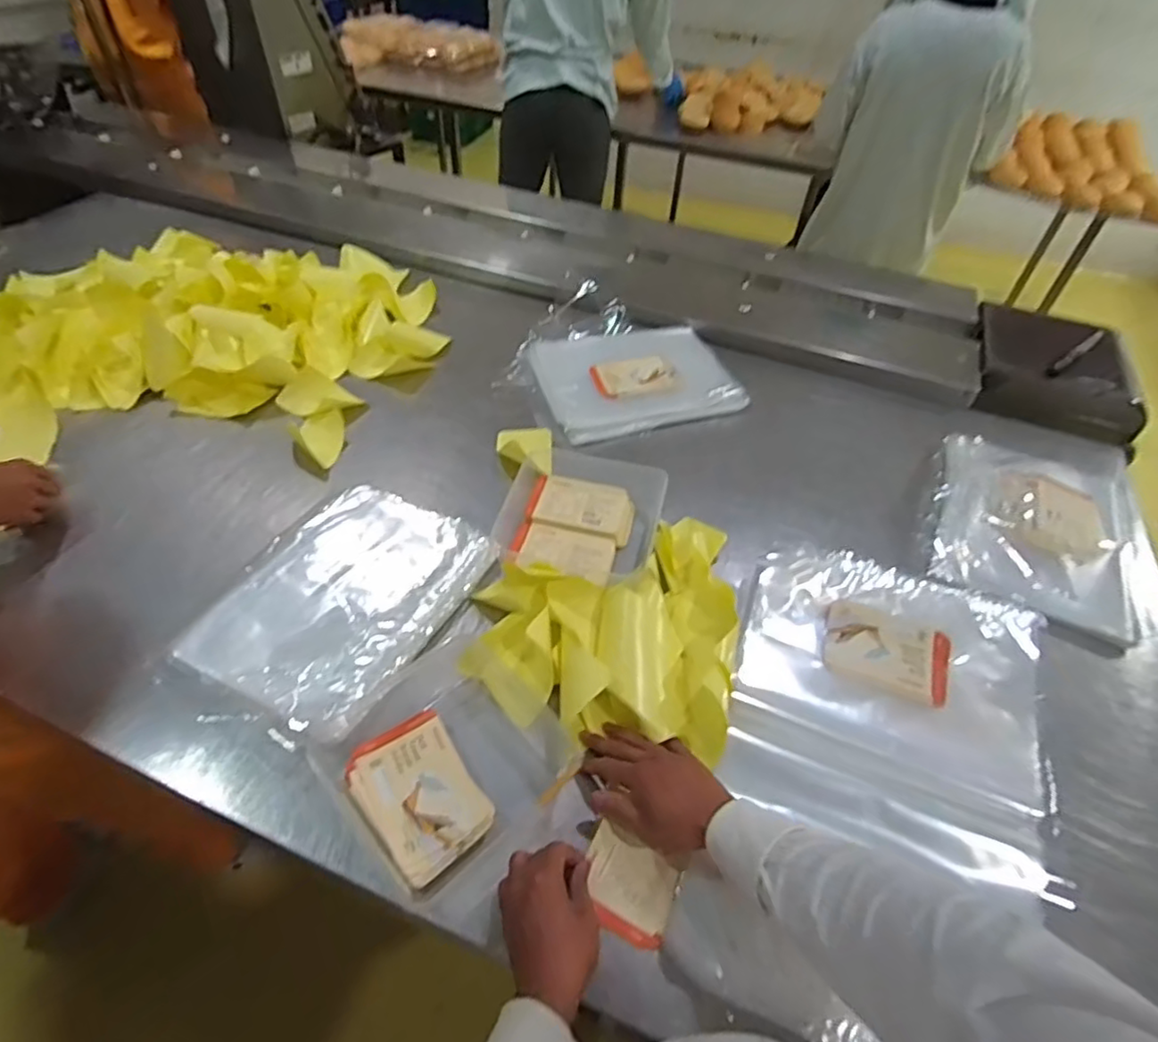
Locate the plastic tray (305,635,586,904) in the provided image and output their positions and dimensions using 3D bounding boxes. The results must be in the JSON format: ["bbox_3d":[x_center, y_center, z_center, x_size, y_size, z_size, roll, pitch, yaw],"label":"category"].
[{"bbox_3d":[-0.135,0.229,0.624,0.208,0.038,0.213,-34,58,-29],"label":"plastic tray"}]

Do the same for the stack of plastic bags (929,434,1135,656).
[{"bbox_3d":[0.645,-0.001,0.879,0.254,0.032,0.410,24,49,16],"label":"stack of plastic bags"}]

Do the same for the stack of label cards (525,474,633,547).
[{"bbox_3d":[0.004,-0.018,0.872,0.146,0.027,0.088,15,49,10],"label":"stack of label cards"}]

